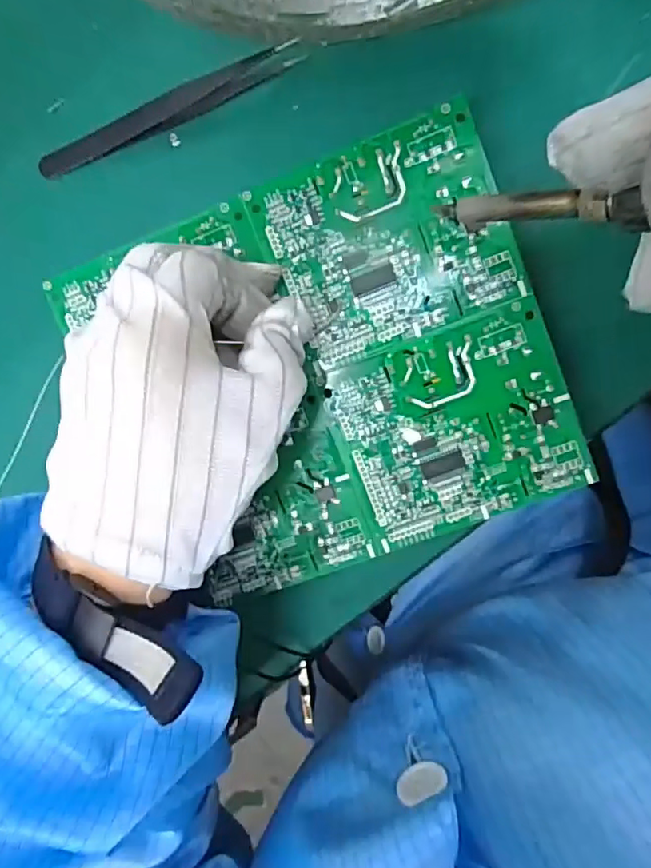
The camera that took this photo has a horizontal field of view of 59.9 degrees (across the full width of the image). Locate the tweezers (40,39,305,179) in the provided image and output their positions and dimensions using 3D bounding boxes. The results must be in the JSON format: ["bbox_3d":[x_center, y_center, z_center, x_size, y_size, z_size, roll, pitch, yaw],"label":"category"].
[{"bbox_3d":[-0.072,-0.145,0.256,0.128,0.006,0.011,-20,94,8],"label":"tweezers"}]

